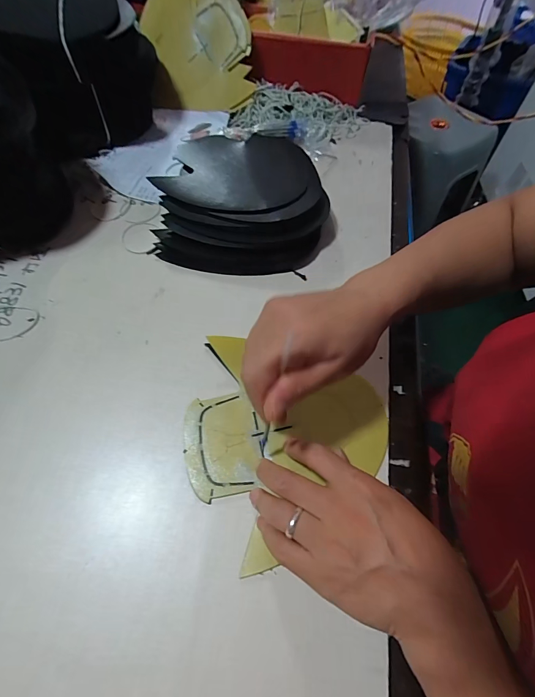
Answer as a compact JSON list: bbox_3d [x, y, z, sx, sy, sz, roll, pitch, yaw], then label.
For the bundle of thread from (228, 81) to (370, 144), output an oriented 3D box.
[{"bbox_3d":[0.053,-0.369,0.543,0.219,0.035,0.106,1,59,-2],"label":"bundle of thread"}]

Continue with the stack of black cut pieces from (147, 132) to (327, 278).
[{"bbox_3d":[-0.037,-0.196,0.445,0.206,0.056,0.222,-4,59,-5],"label":"stack of black cut pieces"}]

